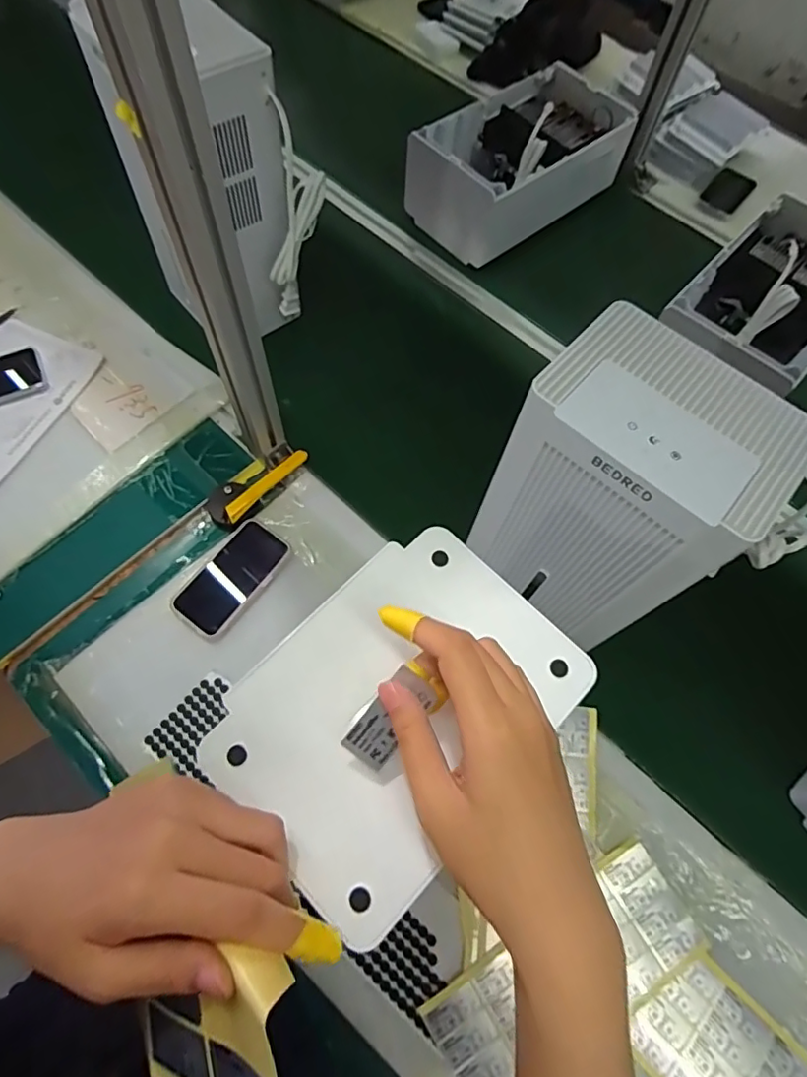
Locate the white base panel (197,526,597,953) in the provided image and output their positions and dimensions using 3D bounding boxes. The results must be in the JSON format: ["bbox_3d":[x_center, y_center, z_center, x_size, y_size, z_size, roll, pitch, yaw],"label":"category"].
[{"bbox_3d":[-0.004,0.091,0.306,0.140,0.011,0.187,43,71,14],"label":"white base panel"}]

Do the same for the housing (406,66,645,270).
[{"bbox_3d":[0.195,-0.645,0.954,0.354,0.122,0.204,-35,75,-19],"label":"housing"}]

